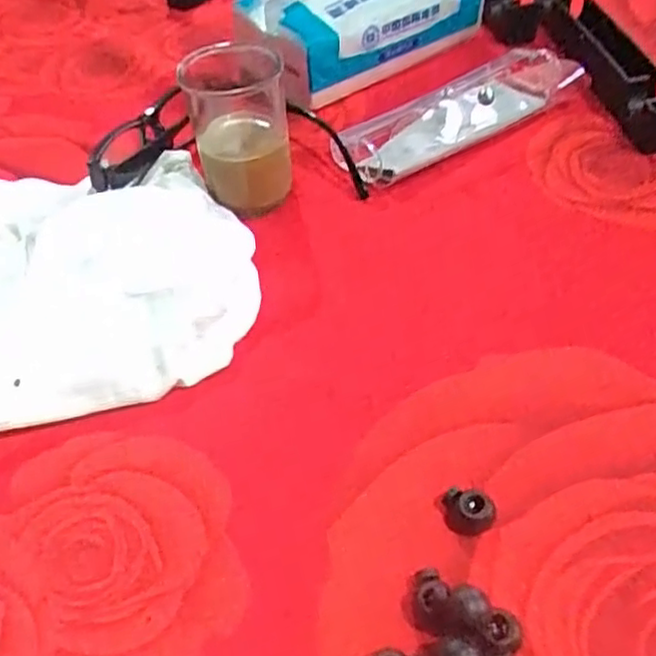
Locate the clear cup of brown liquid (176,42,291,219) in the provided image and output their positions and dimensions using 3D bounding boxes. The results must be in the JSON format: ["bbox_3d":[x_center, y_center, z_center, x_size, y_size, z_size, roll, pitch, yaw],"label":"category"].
[{"bbox_3d":[-0.047,-0.106,0.378,0.050,0.079,0.055,-3,48,3],"label":"clear cup of brown liquid"}]

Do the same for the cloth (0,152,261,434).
[{"bbox_3d":[-0.157,-0.022,0.341,0.238,0.040,0.170,-7,48,0],"label":"cloth"}]

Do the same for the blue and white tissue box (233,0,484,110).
[{"bbox_3d":[0.026,-0.218,0.464,0.170,0.066,0.068,-25,51,-15],"label":"blue and white tissue box"}]

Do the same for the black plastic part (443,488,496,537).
[{"bbox_3d":[0.052,0.069,0.258,0.019,0.011,0.014,10,50,15],"label":"black plastic part"}]

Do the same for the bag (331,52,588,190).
[{"bbox_3d":[0.082,-0.134,0.428,0.161,0.021,0.050,-28,51,-18],"label":"bag"}]

